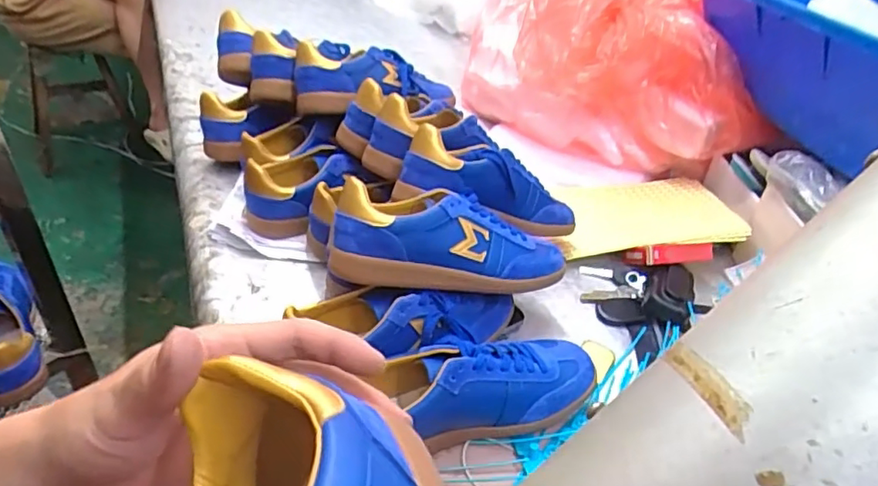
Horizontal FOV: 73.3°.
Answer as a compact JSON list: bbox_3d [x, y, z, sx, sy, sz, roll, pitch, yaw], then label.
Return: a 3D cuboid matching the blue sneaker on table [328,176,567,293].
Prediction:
[{"bbox_3d":[0.011,-0.008,0.566,0.233,0.075,0.087,-2,38,-13],"label":"blue sneaker on table"}]

